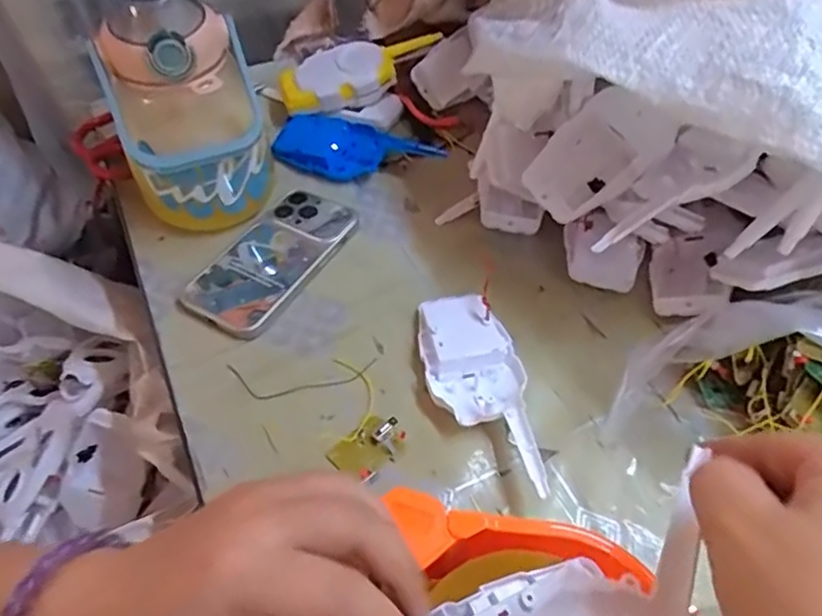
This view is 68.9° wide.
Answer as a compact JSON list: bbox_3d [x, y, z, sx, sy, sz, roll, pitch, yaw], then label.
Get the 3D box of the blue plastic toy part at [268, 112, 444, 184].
[{"bbox_3d":[-0.049,-0.147,0.553,0.152,0.025,0.068,9,61,9],"label":"blue plastic toy part"}]

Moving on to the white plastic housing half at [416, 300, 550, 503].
[{"bbox_3d":[0.045,0.052,0.397,0.064,0.026,0.154,-8,52,-6],"label":"white plastic housing half"}]

